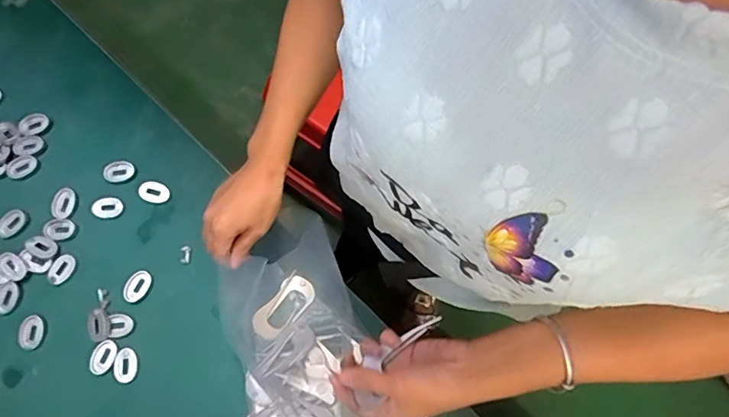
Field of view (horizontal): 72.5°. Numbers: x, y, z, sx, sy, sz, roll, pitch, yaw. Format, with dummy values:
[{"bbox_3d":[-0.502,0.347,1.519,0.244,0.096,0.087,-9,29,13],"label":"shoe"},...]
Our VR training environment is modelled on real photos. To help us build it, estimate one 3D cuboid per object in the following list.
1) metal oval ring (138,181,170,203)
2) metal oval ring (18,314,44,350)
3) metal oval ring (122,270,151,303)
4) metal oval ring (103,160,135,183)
[{"bbox_3d":[-0.267,-0.021,0.631,0.038,0.007,0.026,14,74,2],"label":"metal oval ring"},{"bbox_3d":[-0.394,0.145,0.586,0.028,0.004,0.039,7,74,0],"label":"metal oval ring"},{"bbox_3d":[-0.274,0.094,0.599,0.027,0.004,0.039,28,75,6],"label":"metal oval ring"},{"bbox_3d":[-0.314,-0.048,0.635,0.038,0.004,0.029,-16,75,-6],"label":"metal oval ring"}]

